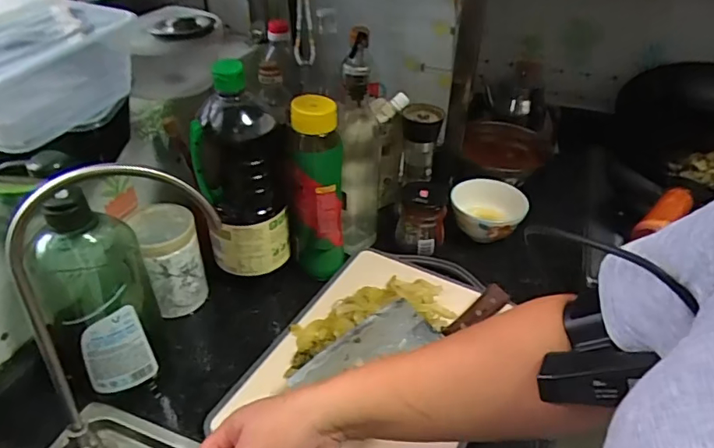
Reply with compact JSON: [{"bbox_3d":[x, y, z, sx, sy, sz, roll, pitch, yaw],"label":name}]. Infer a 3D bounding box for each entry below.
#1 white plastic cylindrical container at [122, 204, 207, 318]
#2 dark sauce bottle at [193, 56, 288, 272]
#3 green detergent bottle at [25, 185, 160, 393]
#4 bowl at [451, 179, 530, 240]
[{"bbox_3d":[-0.232,0.046,0.650,0.066,0.135,0.080,-19,42,-25],"label":"white plastic cylindrical container"},{"bbox_3d":[-0.141,-0.062,0.635,0.101,0.252,0.087,-12,39,-16],"label":"dark sauce bottle"},{"bbox_3d":[-0.253,0.078,0.511,0.093,0.244,0.066,-18,42,-23],"label":"green detergent bottle"},{"bbox_3d":[0.198,-0.019,0.785,0.109,0.058,0.113,1,38,-1],"label":"bowl"}]

